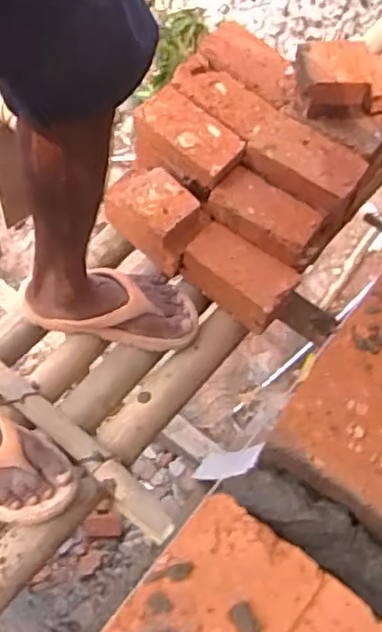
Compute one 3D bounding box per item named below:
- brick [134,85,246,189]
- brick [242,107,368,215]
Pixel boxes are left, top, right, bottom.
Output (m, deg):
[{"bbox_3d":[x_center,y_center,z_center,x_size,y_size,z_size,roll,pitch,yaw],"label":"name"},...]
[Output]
[{"bbox_3d":[-0.006,-0.256,0.948,0.153,0.071,0.090,39,64,17],"label":"brick"},{"bbox_3d":[0.158,-0.222,0.918,0.158,0.048,0.091,35,63,15],"label":"brick"}]

